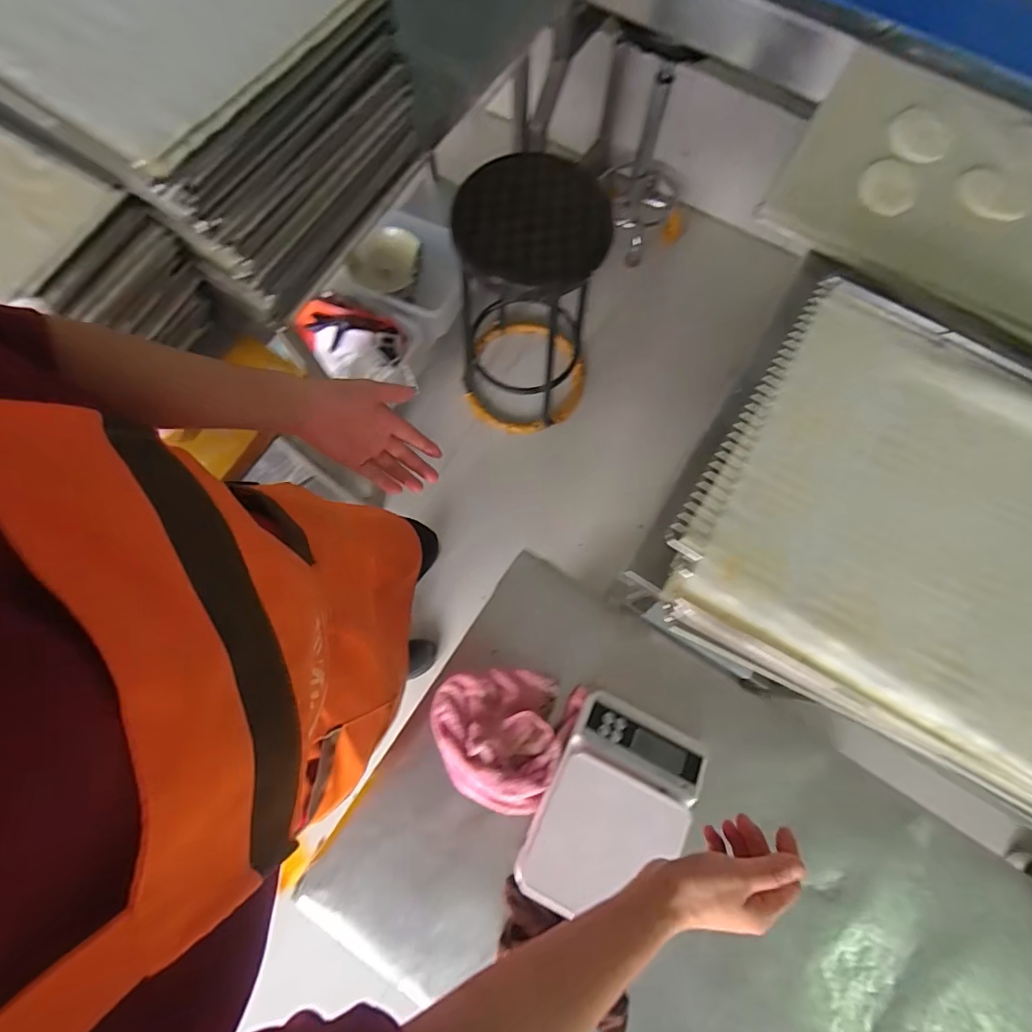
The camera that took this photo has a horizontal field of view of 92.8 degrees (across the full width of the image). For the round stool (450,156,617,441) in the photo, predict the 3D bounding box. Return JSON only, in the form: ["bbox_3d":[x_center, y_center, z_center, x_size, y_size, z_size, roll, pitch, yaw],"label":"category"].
[{"bbox_3d":[0.023,-0.502,1.195,0.334,0.641,0.329,0,76,0],"label":"round stool"}]

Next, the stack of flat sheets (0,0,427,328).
[{"bbox_3d":[-0.426,-0.570,0.660,0.418,0.283,0.396,31,78,7],"label":"stack of flat sheets"}]

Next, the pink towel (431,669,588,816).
[{"bbox_3d":[-0.022,0.257,0.588,0.159,0.044,0.159,25,77,6],"label":"pink towel"}]

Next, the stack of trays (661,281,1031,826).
[{"bbox_3d":[0.483,0.050,0.532,0.557,0.135,0.435,33,78,8],"label":"stack of trays"}]

